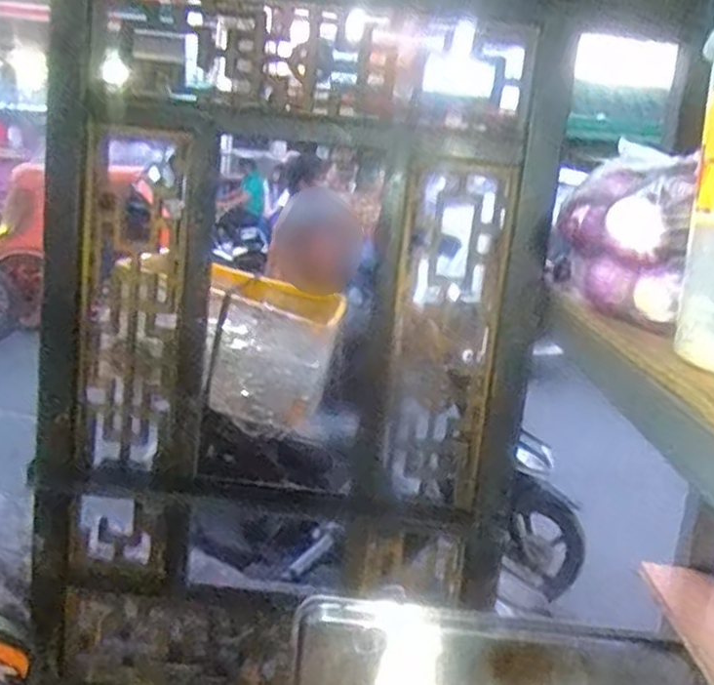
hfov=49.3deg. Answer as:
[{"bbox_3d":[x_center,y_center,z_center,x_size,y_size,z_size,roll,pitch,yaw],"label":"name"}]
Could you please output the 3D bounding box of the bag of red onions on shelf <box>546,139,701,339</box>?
[{"bbox_3d":[0.212,-0.088,0.629,0.099,0.125,0.113,8,13,11],"label":"bag of red onions on shelf"}]

